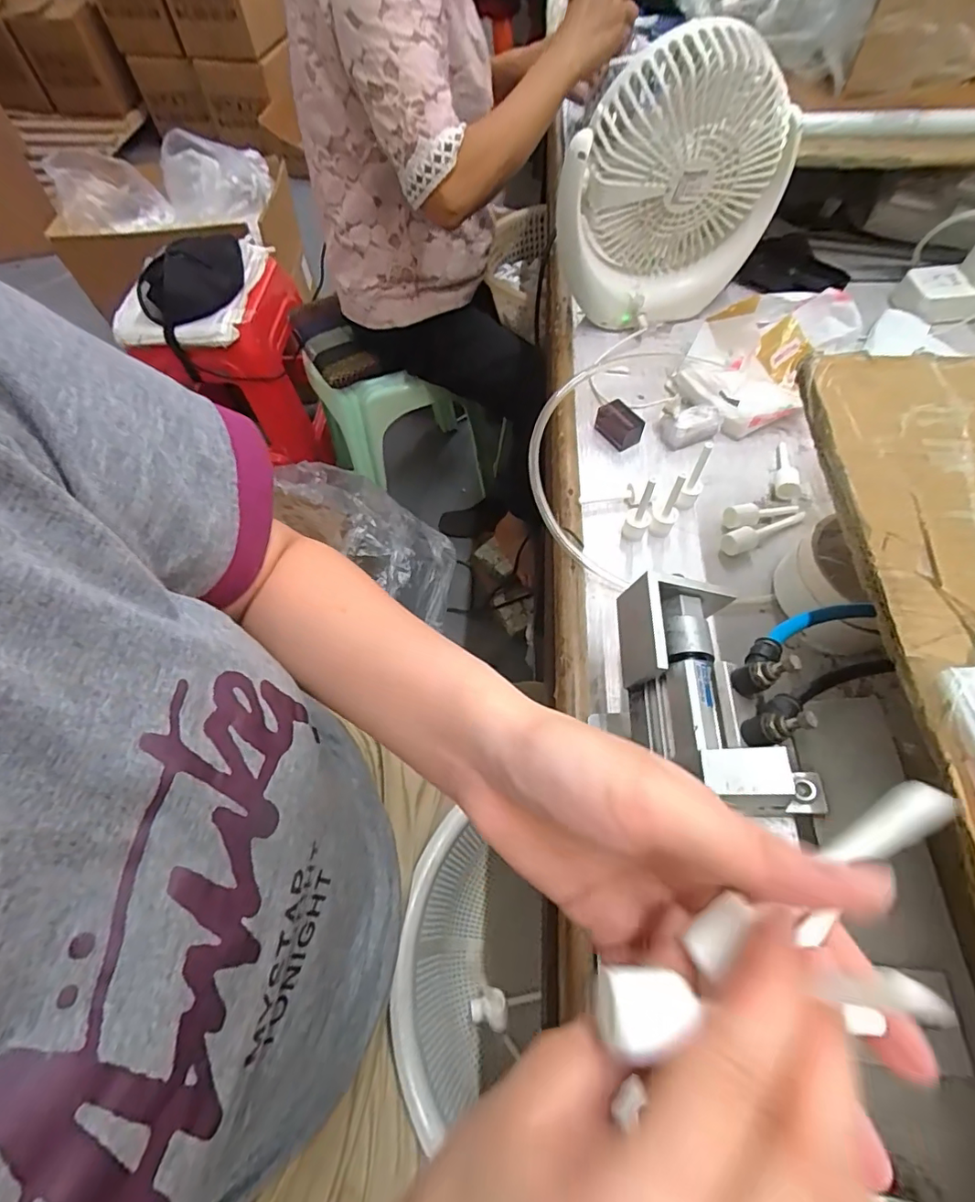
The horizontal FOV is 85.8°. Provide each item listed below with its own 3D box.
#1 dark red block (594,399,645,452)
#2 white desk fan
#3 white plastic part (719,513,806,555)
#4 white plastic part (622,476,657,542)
[{"bbox_3d":[0.118,-0.159,0.472,0.024,0.023,0.042,-27,63,-12],"label":"dark red block"},{"bbox_3d":[0.163,-0.361,0.470,0.196,0.198,0.073,1,61,4],"label":"white desk fan"},{"bbox_3d":[0.221,-0.056,0.414,0.078,0.016,0.017,-22,62,-9],"label":"white plastic part"},{"bbox_3d":[0.116,-0.071,0.397,0.015,0.060,0.019,-40,66,-18],"label":"white plastic part"}]

